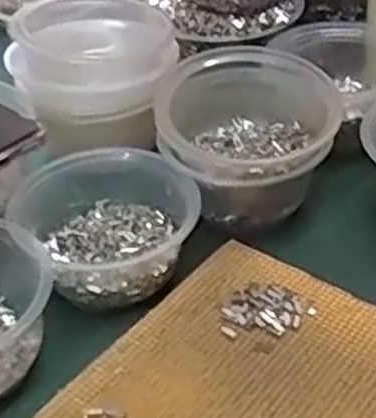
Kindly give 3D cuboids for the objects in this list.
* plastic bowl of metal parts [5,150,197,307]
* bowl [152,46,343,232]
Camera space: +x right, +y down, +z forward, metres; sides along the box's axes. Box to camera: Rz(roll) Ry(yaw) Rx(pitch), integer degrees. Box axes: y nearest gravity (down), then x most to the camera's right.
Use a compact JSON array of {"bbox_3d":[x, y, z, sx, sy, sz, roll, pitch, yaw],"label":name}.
[{"bbox_3d":[-0.051,0.008,0.495,0.097,0.052,0.102,-2,39,1],"label":"plastic bowl of metal parts"},{"bbox_3d":[0.040,-0.049,0.531,0.111,0.082,0.110,-2,39,1],"label":"bowl"}]

